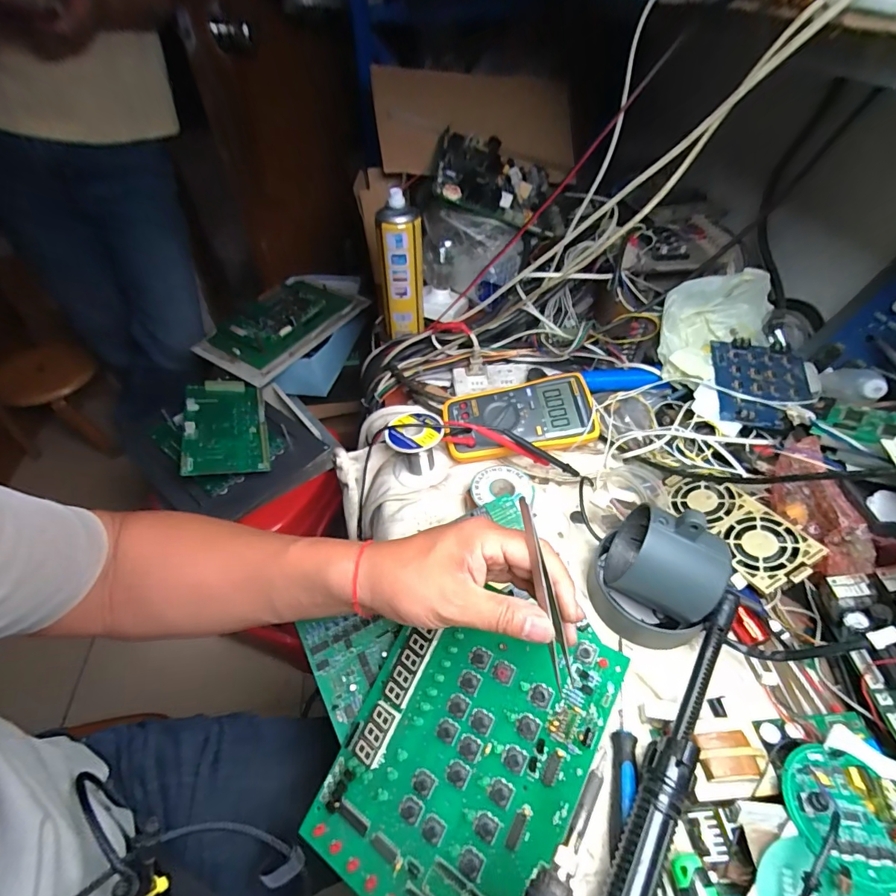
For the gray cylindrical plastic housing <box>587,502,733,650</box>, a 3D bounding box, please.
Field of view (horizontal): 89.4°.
[{"bbox_3d":[0.181,0.109,0.395,0.074,0.115,0.103,-34,56,-26],"label":"gray cylindrical plastic housing"}]

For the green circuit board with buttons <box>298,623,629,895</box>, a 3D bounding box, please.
[{"bbox_3d":[0.007,0.210,0.315,0.158,0.009,0.210,21,74,28],"label":"green circuit board with buttons"}]

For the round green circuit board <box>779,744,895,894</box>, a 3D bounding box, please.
[{"bbox_3d":[0.252,0.228,0.280,0.066,0.024,0.074,-23,51,-18],"label":"round green circuit board"}]

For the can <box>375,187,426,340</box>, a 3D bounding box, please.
[{"bbox_3d":[-0.072,-0.273,0.685,0.067,0.191,0.069,-7,48,-5],"label":"can"}]

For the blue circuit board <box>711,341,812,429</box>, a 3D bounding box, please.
[{"bbox_3d":[0.367,-0.069,0.526,0.102,0.015,0.132,10,61,8],"label":"blue circuit board"}]

